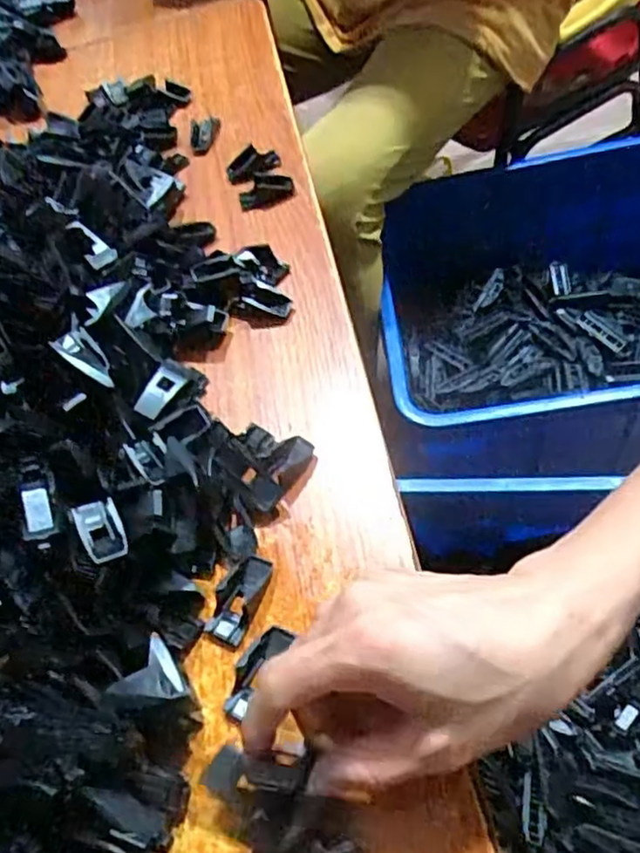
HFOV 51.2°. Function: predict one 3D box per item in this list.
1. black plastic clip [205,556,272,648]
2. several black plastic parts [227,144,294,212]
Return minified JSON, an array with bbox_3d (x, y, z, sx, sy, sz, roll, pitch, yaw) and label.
[{"bbox_3d":[-0.038,0.080,0.314,0.018,0.009,0.042,13,58,21],"label":"black plastic clip"},{"bbox_3d":[-0.045,-0.189,0.501,0.041,0.011,0.062,-19,53,-2],"label":"several black plastic parts"}]

